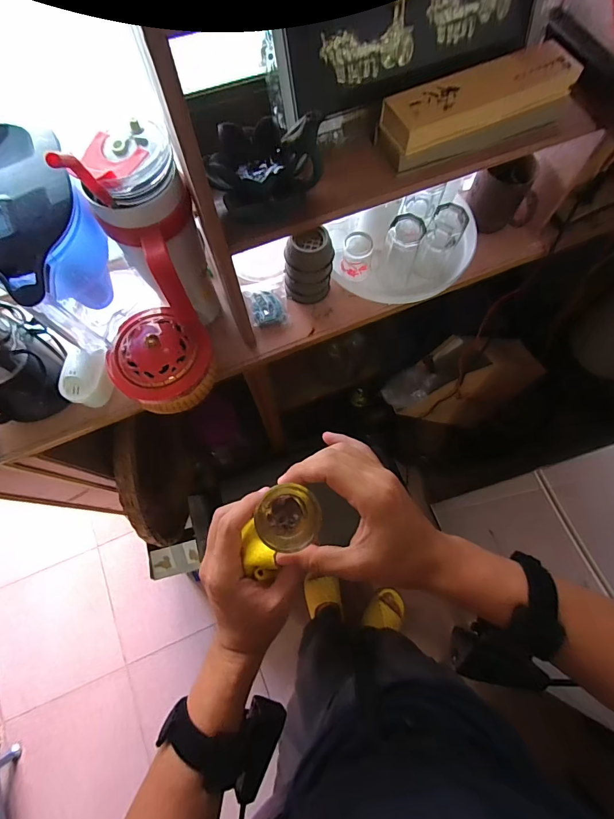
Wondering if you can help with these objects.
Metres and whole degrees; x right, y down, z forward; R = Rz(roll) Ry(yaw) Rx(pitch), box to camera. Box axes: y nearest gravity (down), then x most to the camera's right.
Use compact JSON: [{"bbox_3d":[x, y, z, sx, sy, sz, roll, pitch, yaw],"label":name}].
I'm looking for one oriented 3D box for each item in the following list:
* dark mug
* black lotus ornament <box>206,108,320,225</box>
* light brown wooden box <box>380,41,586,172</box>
[{"bbox_3d":[0.322,-0.346,0.631,0.084,0.083,0.094,-3,72,-1],"label":"dark mug"},{"bbox_3d":[-0.051,-0.258,0.399,0.102,0.076,0.092,38,76,12],"label":"black lotus ornament"},{"bbox_3d":[0.200,-0.352,0.448,0.236,0.052,0.067,-23,73,-7],"label":"light brown wooden box"}]

